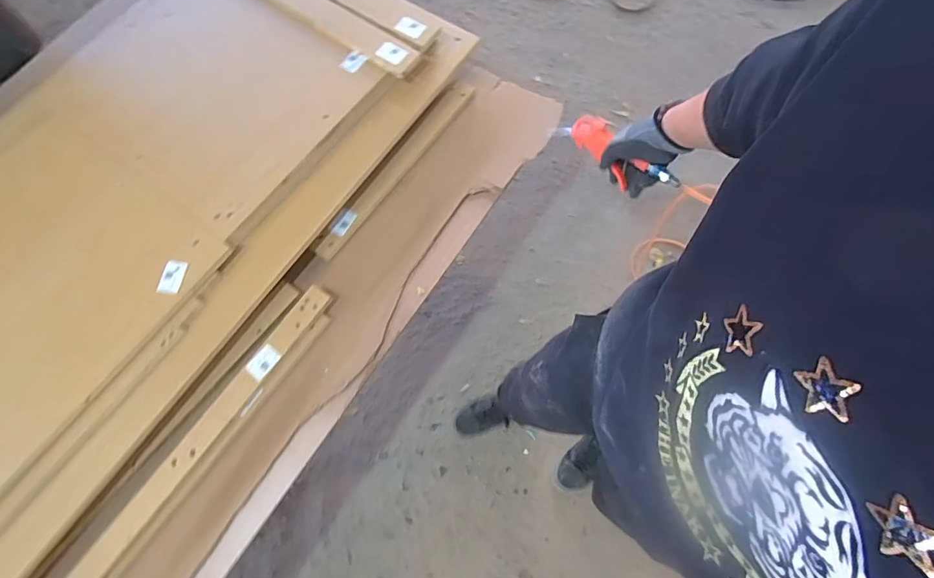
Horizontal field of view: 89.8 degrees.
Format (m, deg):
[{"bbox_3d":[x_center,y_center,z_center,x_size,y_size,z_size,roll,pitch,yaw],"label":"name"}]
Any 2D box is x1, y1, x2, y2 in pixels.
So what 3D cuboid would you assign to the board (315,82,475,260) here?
[{"bbox_3d":[-0.160,-0.276,1.062,0.051,0.023,0.523,36,78,12],"label":"board"}]

